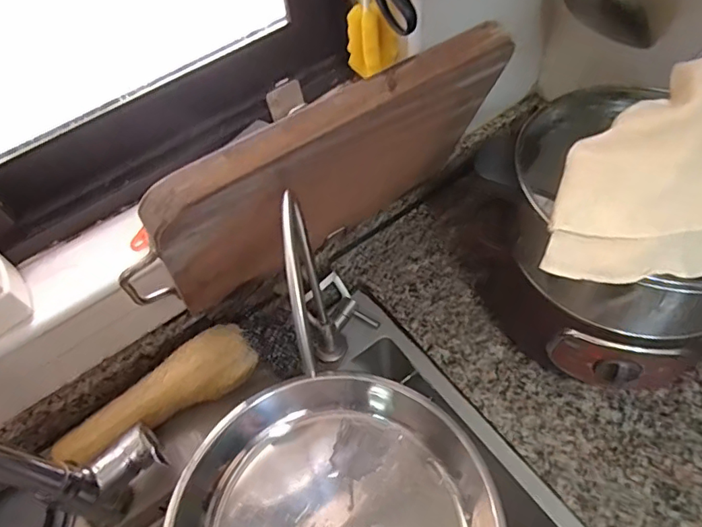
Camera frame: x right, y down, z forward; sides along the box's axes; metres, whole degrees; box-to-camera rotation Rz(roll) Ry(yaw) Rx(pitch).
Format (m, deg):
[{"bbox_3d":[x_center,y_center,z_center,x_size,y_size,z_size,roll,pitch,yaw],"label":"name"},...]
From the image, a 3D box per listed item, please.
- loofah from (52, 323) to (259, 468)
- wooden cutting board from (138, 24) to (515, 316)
[{"bbox_3d":[-0.212,0.141,0.552,0.226,0.055,0.064,-27,58,-13],"label":"loofah"},{"bbox_3d":[-0.018,-0.072,0.514,0.356,0.281,0.026,-31,76,-24],"label":"wooden cutting board"}]

